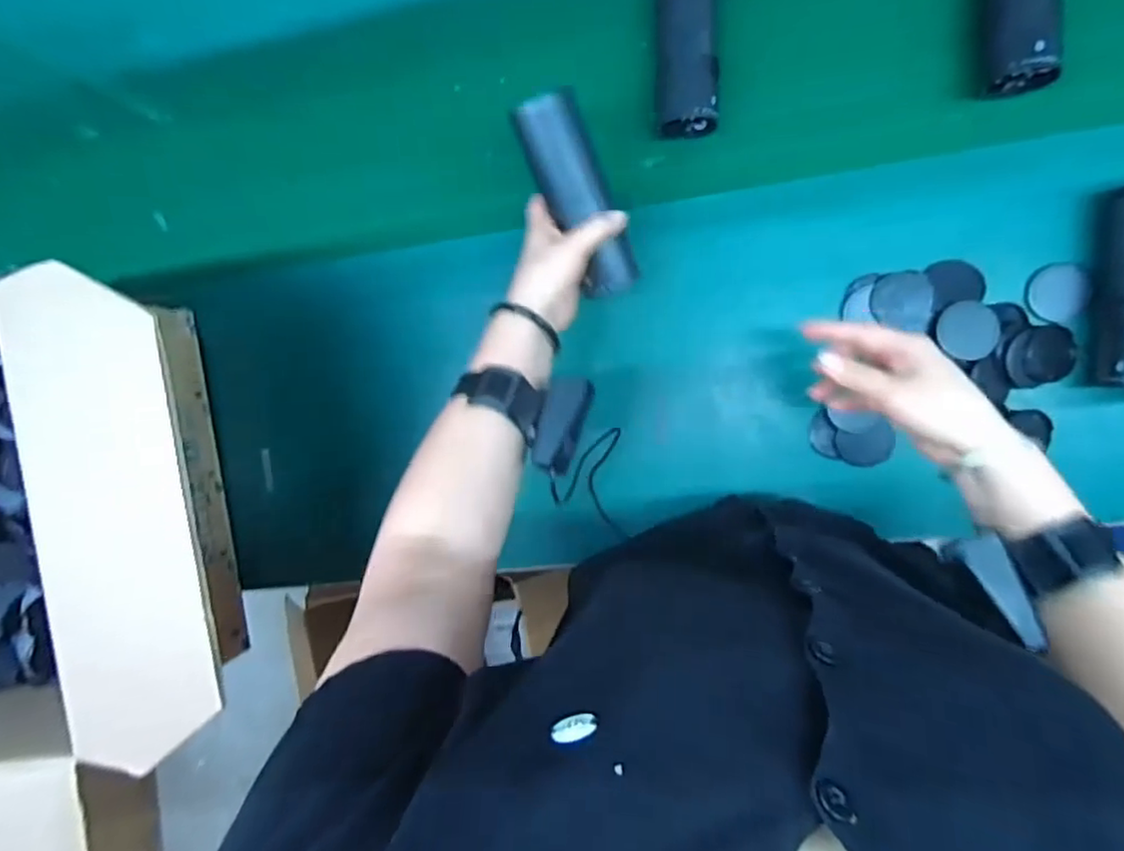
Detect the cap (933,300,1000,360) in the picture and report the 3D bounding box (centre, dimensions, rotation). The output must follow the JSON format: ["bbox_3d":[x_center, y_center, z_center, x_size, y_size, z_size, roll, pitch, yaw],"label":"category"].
[{"bbox_3d":[0.347,-0.081,0.532,0.046,0.004,0.052,13,83,16],"label":"cap"}]

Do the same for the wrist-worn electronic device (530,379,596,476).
[{"bbox_3d":[0.000,-0.001,0.446,0.029,0.018,0.068,17,84,7],"label":"wrist-worn electronic device"}]

